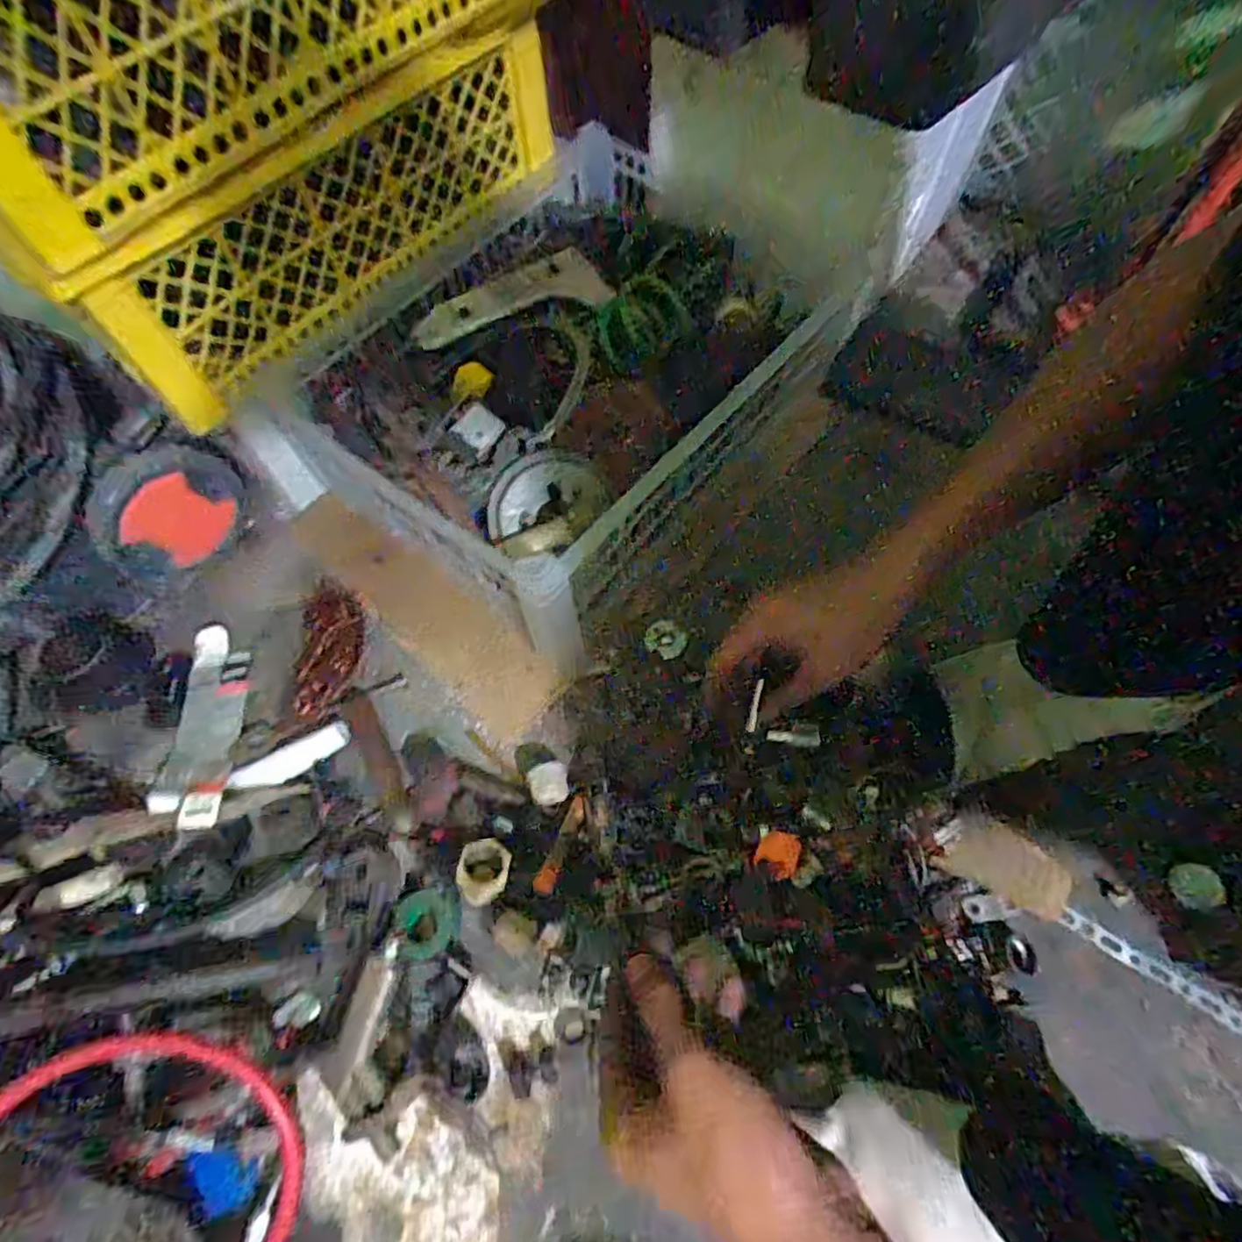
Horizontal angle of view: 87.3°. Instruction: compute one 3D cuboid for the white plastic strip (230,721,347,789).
[{"bbox_3d":[-0.260,0.108,0.512,0.091,0.006,0.026,-27,65,-10],"label":"white plastic strip"}]

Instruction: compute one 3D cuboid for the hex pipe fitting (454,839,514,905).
[{"bbox_3d":[-0.096,0.175,0.454,0.035,0.014,0.040,8,64,-7],"label":"hex pipe fitting"}]

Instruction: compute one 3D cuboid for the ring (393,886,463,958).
[{"bbox_3d":[-0.135,0.210,0.457,0.044,0.014,0.044,-1,63,2],"label":"ring"}]

